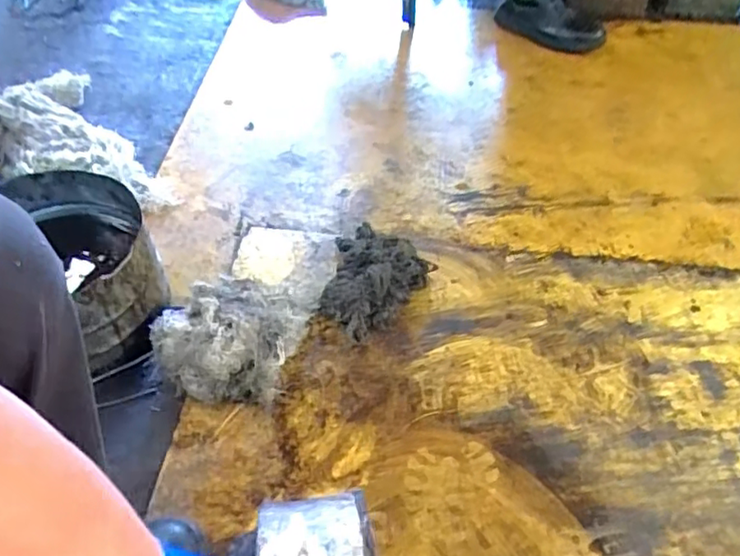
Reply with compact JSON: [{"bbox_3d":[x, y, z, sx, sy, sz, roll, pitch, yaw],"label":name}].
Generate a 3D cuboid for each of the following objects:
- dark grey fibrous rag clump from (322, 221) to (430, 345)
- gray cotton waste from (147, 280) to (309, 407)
[{"bbox_3d":[-0.009,-0.005,0.875,0.149,0.067,0.181,30,54,23],"label":"dark grey fibrous rag clump"},{"bbox_3d":[-0.174,0.072,0.773,0.161,0.091,0.169,20,50,15],"label":"gray cotton waste"}]

